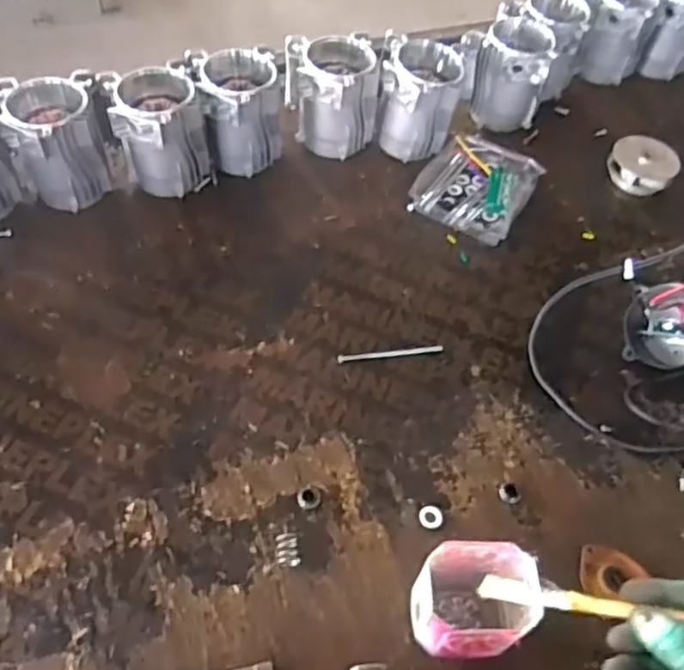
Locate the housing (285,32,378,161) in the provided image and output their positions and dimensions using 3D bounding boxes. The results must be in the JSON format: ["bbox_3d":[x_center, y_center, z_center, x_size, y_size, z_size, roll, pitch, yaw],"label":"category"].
[{"bbox_3d":[-0.011,-0.332,0.955,0.137,0.138,0.100,2,55,-4],"label":"housing"}]

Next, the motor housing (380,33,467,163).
[{"bbox_3d":[0.104,-0.330,0.961,0.115,0.142,0.106,11,55,3],"label":"motor housing"}]

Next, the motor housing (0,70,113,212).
[{"bbox_3d":[-0.362,-0.243,0.874,0.123,0.136,0.111,-9,56,-11],"label":"motor housing"}]

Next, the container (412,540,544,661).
[{"bbox_3d":[0.114,0.235,0.590,0.087,0.109,0.083,3,55,-3],"label":"container"}]

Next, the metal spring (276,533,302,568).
[{"bbox_3d":[-0.052,0.207,0.650,0.020,0.014,0.031,-11,57,-12],"label":"metal spring"}]

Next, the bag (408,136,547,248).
[{"bbox_3d":[0.197,-0.222,0.972,0.143,0.035,0.188,27,57,14],"label":"bag"}]

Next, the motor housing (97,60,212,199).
[{"bbox_3d":[-0.237,-0.266,0.902,0.134,0.142,0.104,-7,56,-10],"label":"motor housing"}]

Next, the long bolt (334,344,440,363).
[{"bbox_3d":[0.058,0.021,0.801,0.127,0.004,0.010,-7,56,-10],"label":"long bolt"}]

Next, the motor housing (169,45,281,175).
[{"bbox_3d":[-0.150,-0.304,0.938,0.135,0.145,0.115,-8,56,-11],"label":"motor housing"}]

